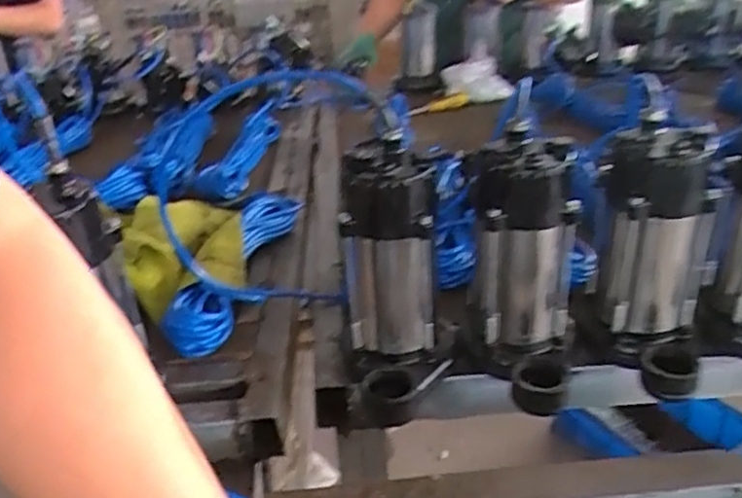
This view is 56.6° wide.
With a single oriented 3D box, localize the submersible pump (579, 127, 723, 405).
[{"bbox_3d":[0.273,0.012,0.674,0.113,0.224,0.128,8,30,21],"label":"submersible pump"}]

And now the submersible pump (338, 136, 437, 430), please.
[{"bbox_3d":[0.017,0.039,0.673,0.091,0.241,0.144,-2,28,1],"label":"submersible pump"}]

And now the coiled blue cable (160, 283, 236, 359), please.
[{"bbox_3d":[-0.197,0.080,0.792,0.075,0.050,0.078,-9,29,-12],"label":"coiled blue cable"}]

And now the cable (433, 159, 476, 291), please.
[{"bbox_3d":[0.112,-0.044,0.937,0.051,0.067,0.228,0,42,5],"label":"cable"}]

